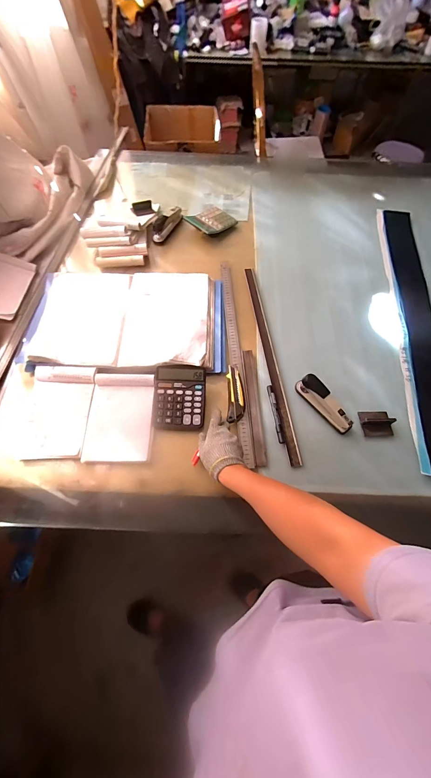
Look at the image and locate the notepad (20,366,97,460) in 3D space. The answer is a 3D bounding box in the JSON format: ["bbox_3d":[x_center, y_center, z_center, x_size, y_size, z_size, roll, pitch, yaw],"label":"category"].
[{"bbox_3d":[-0.347,0.047,0.654,0.132,0.007,0.210,-2,67,1],"label":"notepad"}]

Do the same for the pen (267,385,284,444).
[{"bbox_3d":[0.137,0.056,0.675,0.015,0.012,0.137,-6,64,-2],"label":"pen"}]

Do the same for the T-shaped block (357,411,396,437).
[{"bbox_3d":[0.368,0.077,0.676,0.084,0.028,0.060,-4,64,-1],"label":"T-shaped block"}]

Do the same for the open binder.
[{"bbox_3d":[-0.230,-0.183,0.771,0.488,0.046,0.309,1,64,2],"label":"open binder"}]

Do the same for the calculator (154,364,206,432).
[{"bbox_3d":[-0.081,0.016,0.671,0.118,0.037,0.147,-3,64,0],"label":"calculator"}]

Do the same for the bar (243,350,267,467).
[{"bbox_3d":[0.090,0.034,0.688,0.028,0.007,0.282,-3,64,0],"label":"bar"}]

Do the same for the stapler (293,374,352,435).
[{"bbox_3d":[0.248,0.032,0.672,0.036,0.056,0.151,-37,69,-16],"label":"stapler"}]

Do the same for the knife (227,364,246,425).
[{"bbox_3d":[0.047,0.008,0.681,0.040,0.017,0.142,-1,62,1],"label":"knife"}]

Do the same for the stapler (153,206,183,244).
[{"bbox_3d":[-0.152,-0.525,0.935,0.039,0.049,0.137,32,69,15],"label":"stapler"}]

